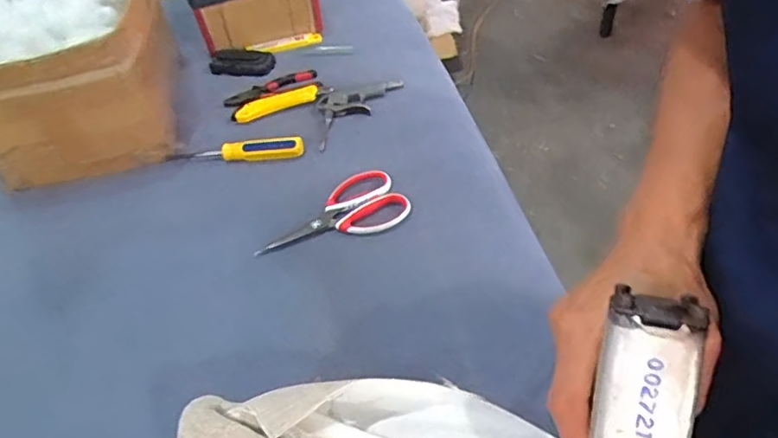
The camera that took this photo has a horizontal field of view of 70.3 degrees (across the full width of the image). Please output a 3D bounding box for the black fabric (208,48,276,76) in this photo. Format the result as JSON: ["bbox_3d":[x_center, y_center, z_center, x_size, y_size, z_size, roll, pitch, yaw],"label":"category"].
[{"bbox_3d":[-0.248,-0.264,0.937,0.106,0.025,0.059,-8,51,-7],"label":"black fabric"}]

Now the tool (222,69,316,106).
[{"bbox_3d":[-0.195,-0.217,0.907,0.153,0.010,0.045,-26,50,-16],"label":"tool"}]

